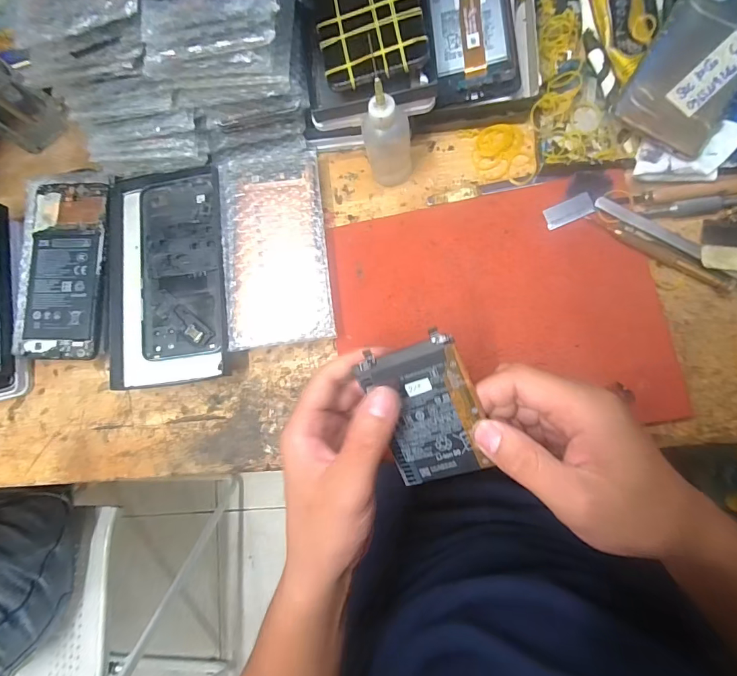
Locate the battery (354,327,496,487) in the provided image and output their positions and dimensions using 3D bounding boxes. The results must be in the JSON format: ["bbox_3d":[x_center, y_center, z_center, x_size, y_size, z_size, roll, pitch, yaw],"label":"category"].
[{"bbox_3d":[0.036,0.046,0.249,0.060,0.004,0.088,-19,102,18],"label":"battery"}]

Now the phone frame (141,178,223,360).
[{"bbox_3d":[-0.168,-0.064,0.373,0.073,0.006,0.162,-6,81,4],"label":"phone frame"}]

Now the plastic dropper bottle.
[{"bbox_3d":[0.014,-0.157,0.316,0.035,0.120,0.034,-7,80,8],"label":"plastic dropper bottle"}]

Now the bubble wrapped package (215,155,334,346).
[{"bbox_3d":[-0.081,-0.080,0.356,0.090,0.022,0.170,-8,80,8],"label":"bubble wrapped package"}]

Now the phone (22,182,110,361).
[{"bbox_3d":[-0.277,-0.064,0.380,0.068,0.015,0.163,1,81,9],"label":"phone"}]

